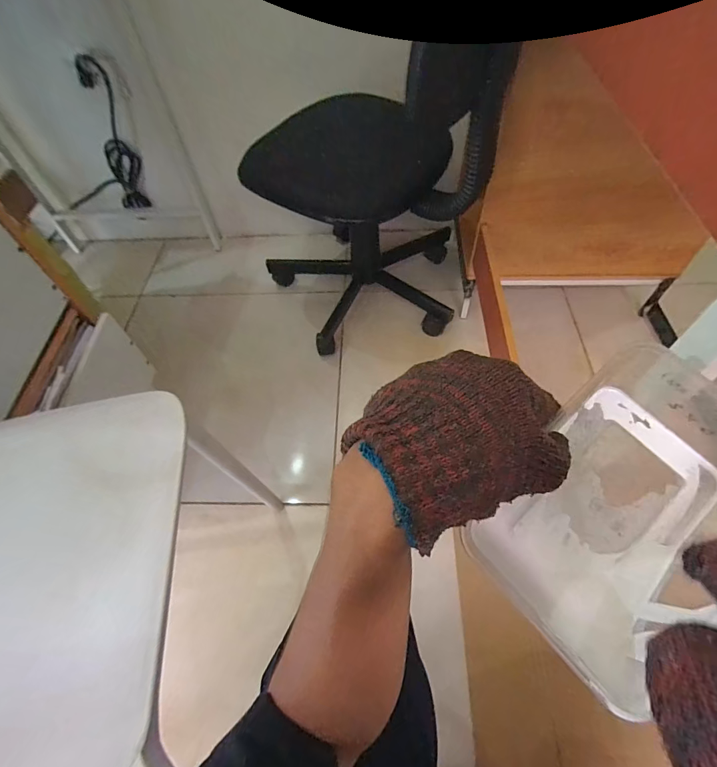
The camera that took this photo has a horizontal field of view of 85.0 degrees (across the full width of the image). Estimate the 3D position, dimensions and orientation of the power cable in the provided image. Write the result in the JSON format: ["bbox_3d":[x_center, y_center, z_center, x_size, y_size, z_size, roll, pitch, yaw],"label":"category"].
[{"bbox_3d":[-0.755,-0.655,1.096,0.276,0.389,0.059,-21,58,-10],"label":"power cable"}]

